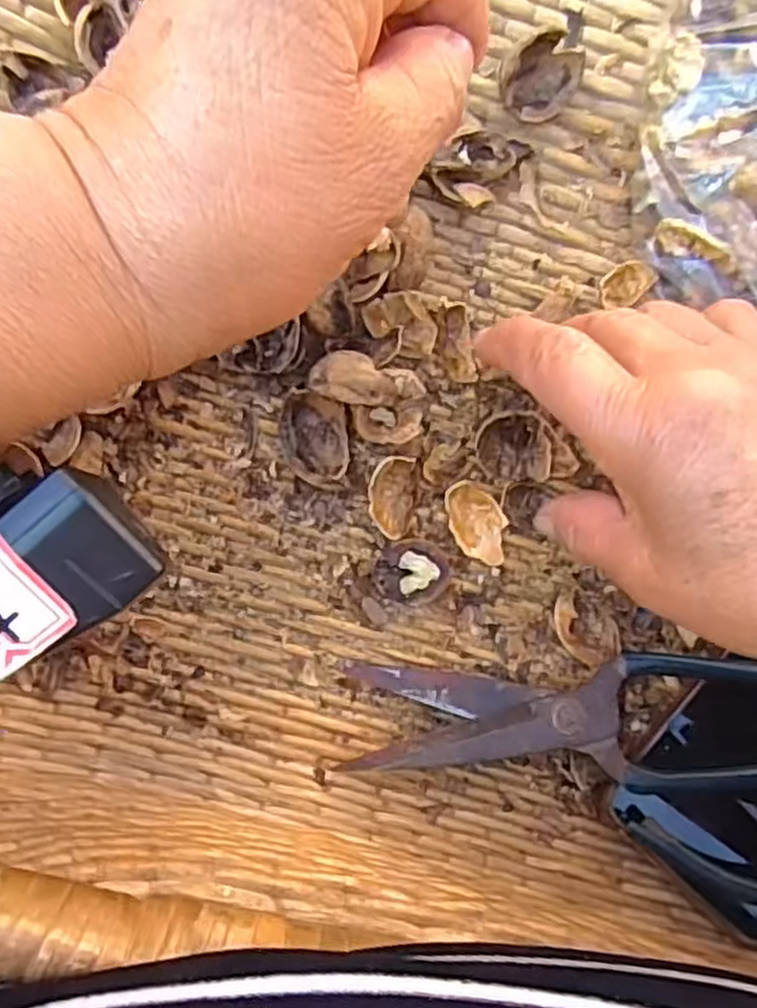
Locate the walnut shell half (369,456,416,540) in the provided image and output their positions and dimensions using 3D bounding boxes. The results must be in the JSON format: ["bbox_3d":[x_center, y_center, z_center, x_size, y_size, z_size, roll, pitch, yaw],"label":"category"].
[{"bbox_3d":[0.006,-0.002,0.289,0.017,0.007,0.031,1,86,-7],"label":"walnut shell half"}]

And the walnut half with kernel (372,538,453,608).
[{"bbox_3d":[0.013,0.027,0.290,0.031,0.012,0.025,8,85,-7],"label":"walnut half with kernel"}]

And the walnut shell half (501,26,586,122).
[{"bbox_3d":[0.061,-0.161,0.280,0.028,0.017,0.028,1,86,-7],"label":"walnut shell half"}]

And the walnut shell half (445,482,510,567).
[{"bbox_3d":[0.039,0.007,0.295,0.020,0.008,0.034,-38,91,-8],"label":"walnut shell half"}]

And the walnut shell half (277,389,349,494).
[{"bbox_3d":[-0.025,-0.024,0.288,0.026,0.011,0.035,3,86,-7],"label":"walnut shell half"}]

